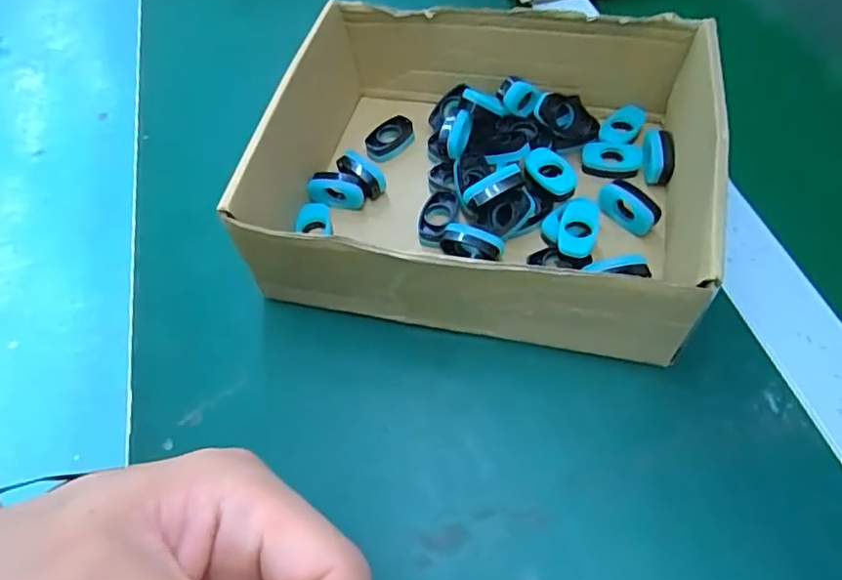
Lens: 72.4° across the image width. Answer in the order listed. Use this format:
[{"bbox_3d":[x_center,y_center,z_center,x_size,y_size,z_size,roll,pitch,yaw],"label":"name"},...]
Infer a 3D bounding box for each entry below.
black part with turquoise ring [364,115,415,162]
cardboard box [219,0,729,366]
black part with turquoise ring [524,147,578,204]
[{"bbox_3d":[-0.018,-0.092,0.352,0.032,0.010,0.021,-40,80,-2],"label":"black part with turquoise ring"},{"bbox_3d":[0.033,-0.066,0.297,0.198,0.062,0.172,9,59,11],"label":"cardboard box"},{"bbox_3d":[0.071,-0.062,0.313,0.019,0.015,0.032,-38,62,-18],"label":"black part with turquoise ring"}]

